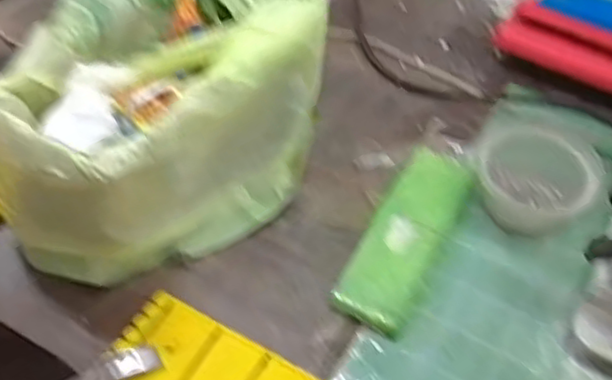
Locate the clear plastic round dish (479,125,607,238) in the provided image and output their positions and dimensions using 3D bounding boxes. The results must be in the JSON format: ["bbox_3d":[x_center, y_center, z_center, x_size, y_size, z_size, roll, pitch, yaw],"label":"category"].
[{"bbox_3d":[0.195,-0.014,0.574,0.098,0.037,0.101,26,54,15],"label":"clear plastic round dish"}]

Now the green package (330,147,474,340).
[{"bbox_3d":[0.083,0.035,0.556,0.060,0.017,0.181,25,54,15],"label":"green package"}]

